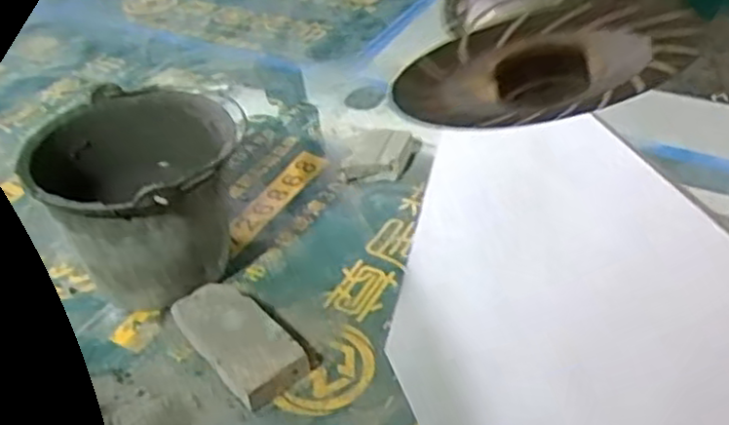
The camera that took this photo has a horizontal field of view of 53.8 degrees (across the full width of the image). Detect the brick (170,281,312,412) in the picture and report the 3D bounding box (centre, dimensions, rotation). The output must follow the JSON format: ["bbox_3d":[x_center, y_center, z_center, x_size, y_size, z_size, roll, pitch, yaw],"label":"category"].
[{"bbox_3d":[-0.180,0.182,1.049,0.118,0.047,0.212,-29,46,-29],"label":"brick"}]

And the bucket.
[{"bbox_3d":[-0.338,-0.010,1.123,0.278,0.255,0.287,-11,40,-9],"label":"bucket"}]

